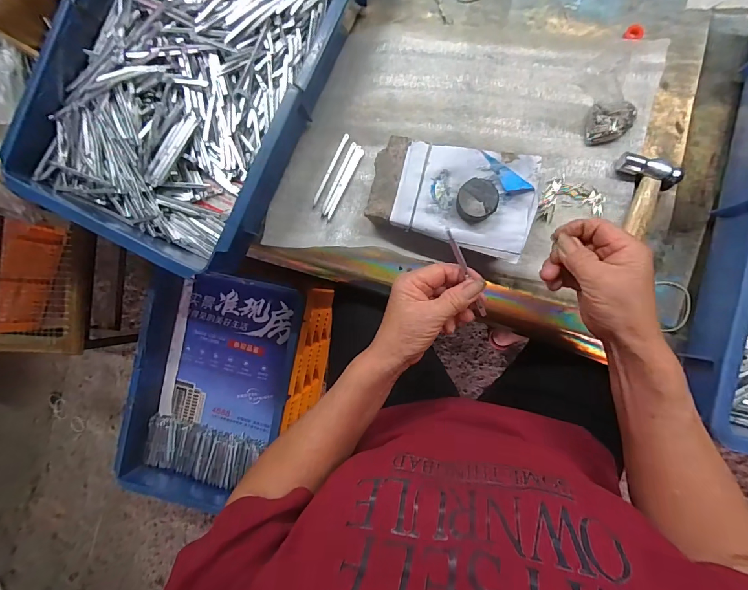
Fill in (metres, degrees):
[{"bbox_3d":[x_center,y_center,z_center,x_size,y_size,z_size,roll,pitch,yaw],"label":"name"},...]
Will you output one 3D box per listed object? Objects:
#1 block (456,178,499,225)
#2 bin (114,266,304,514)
[{"bbox_3d":[0.102,-0.093,0.363,0.038,0.019,0.038,0,89,8],"label":"block"},{"bbox_3d":[-0.303,0.180,0.703,0.276,0.094,0.429,10,90,8],"label":"bin"}]

